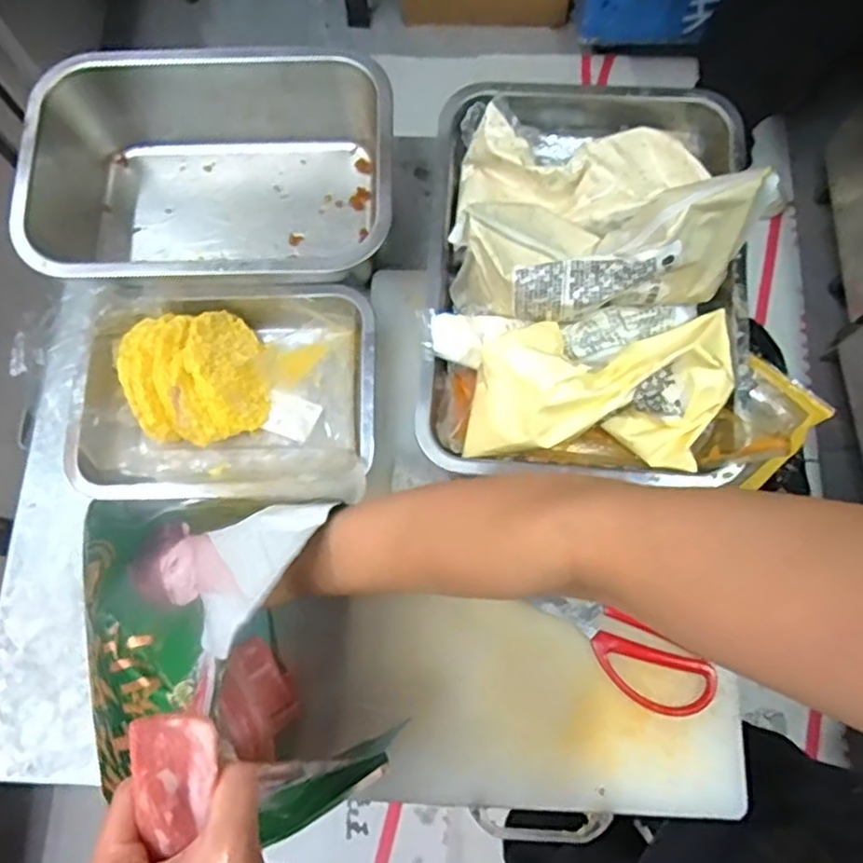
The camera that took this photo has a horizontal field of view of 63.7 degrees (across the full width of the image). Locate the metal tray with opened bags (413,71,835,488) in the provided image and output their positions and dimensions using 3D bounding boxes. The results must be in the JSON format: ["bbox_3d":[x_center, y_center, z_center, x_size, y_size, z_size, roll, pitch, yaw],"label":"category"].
[{"bbox_3d":[0.130,-0.144,0.569,0.263,0.129,0.358,3,75,2],"label":"metal tray with opened bags"}]

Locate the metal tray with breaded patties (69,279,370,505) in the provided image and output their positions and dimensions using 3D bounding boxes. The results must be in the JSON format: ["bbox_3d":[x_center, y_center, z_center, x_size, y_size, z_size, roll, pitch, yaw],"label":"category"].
[{"bbox_3d":[-0.177,-0.026,0.602,0.256,0.063,0.200,-1,75,2],"label":"metal tray with breaded patties"}]

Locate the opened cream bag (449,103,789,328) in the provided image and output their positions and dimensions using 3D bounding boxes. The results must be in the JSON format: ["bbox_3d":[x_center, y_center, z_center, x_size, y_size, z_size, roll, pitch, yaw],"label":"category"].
[{"bbox_3d":[0.135,-0.195,0.567,0.230,0.123,0.199,-1,75,2],"label":"opened cream bag"}]

